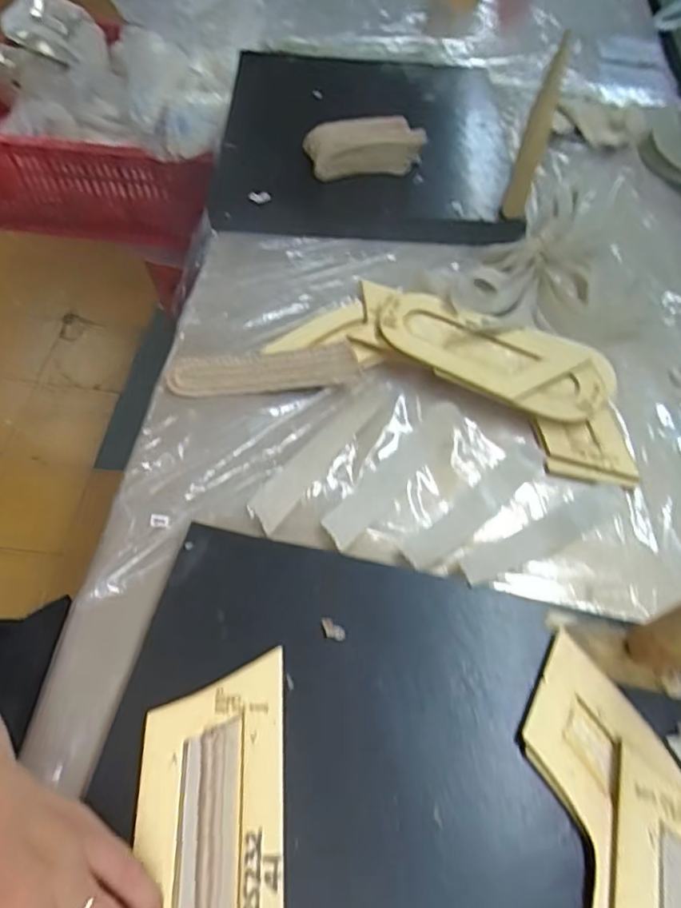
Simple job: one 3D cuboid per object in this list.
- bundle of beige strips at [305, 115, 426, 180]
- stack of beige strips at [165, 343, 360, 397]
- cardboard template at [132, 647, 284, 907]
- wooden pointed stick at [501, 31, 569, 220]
[{"bbox_3d":[0.022,-0.298,0.579,0.107,0.043,0.051,-12,59,-12],"label":"bundle of beige strips"},{"bbox_3d":[-0.059,-0.063,0.456,0.142,0.010,0.032,-5,83,0],"label":"stack of beige strips"},{"bbox_3d":[-0.061,0.190,0.274,0.070,0.011,0.178,-2,57,-5],"label":"cardboard template"},{"bbox_3d":[0.166,-0.266,0.505,0.020,0.148,0.021,21,58,9],"label":"wooden pointed stick"}]

